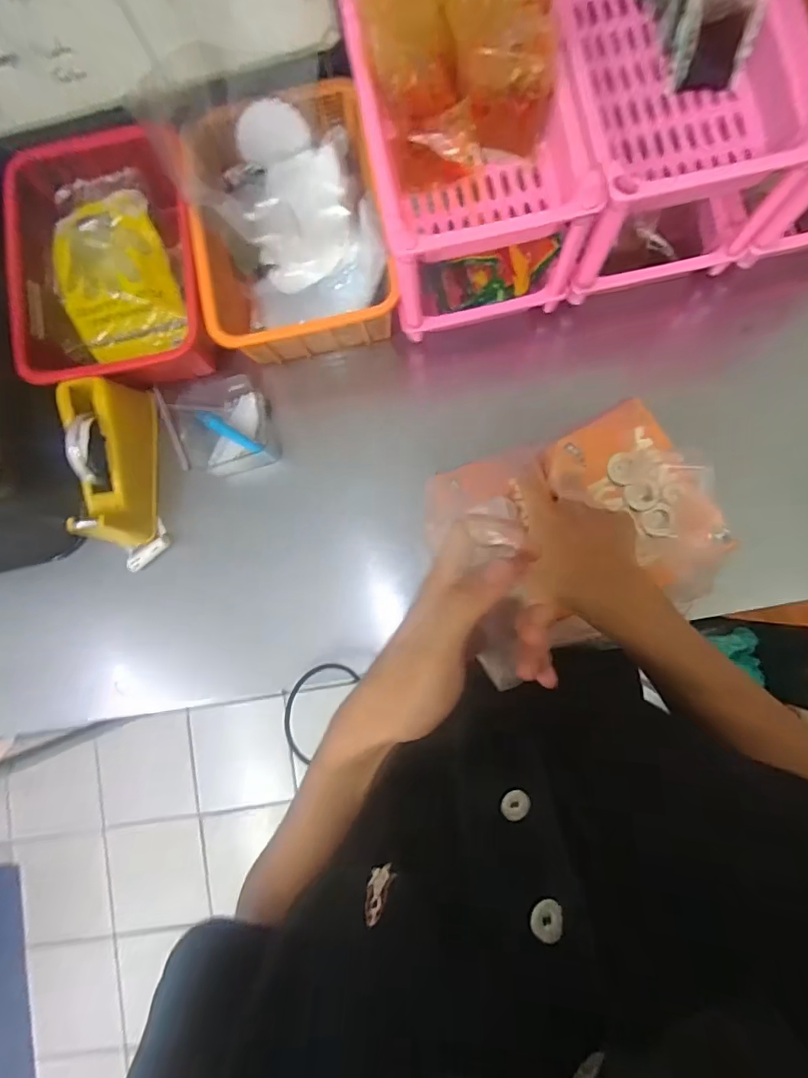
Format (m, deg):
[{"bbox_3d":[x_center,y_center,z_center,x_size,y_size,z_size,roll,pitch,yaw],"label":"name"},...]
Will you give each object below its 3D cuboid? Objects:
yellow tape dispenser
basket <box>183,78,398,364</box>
[{"bbox_3d":[-0.366,-0.095,0.609,0.074,0.092,0.201,-4,84,5],"label":"yellow tape dispenser"},{"bbox_3d":[-0.134,-0.383,0.606,0.221,0.116,0.295,-9,83,4],"label":"basket"}]

